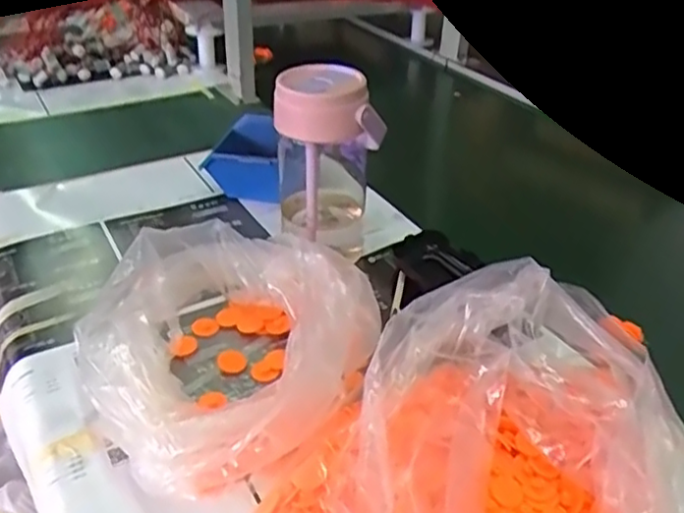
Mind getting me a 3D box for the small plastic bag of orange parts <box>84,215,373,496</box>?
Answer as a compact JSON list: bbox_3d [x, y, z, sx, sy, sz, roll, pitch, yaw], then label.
[{"bbox_3d":[-0.089,0.065,0.488,0.200,0.093,0.193,22,38,28],"label":"small plastic bag of orange parts"}]

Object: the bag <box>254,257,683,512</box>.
[{"bbox_3d":[0.086,0.125,0.386,0.220,0.113,0.240,27,41,33],"label":"bag"}]

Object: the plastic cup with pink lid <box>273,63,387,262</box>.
[{"bbox_3d":[-0.013,-0.088,0.606,0.093,0.161,0.079,2,33,0],"label":"plastic cup with pink lid"}]

